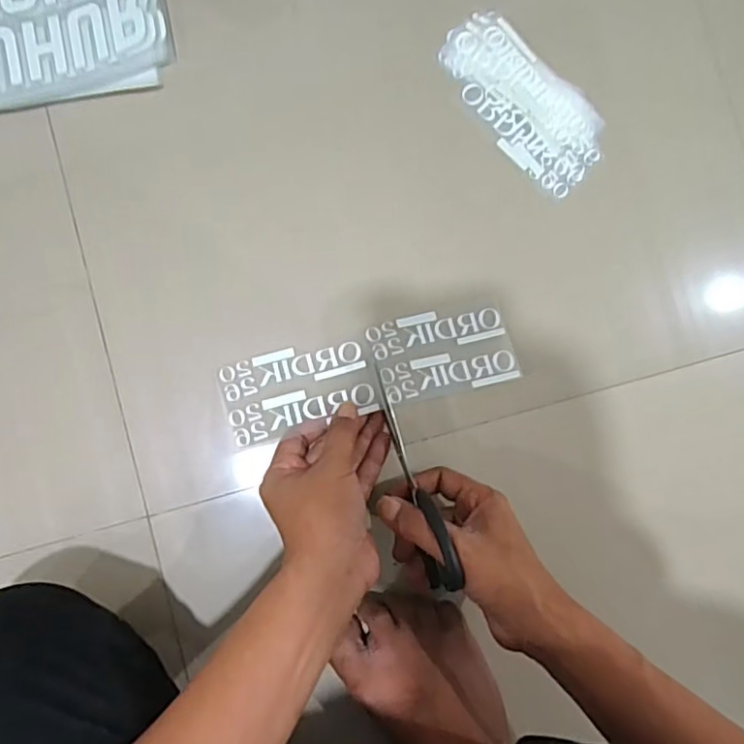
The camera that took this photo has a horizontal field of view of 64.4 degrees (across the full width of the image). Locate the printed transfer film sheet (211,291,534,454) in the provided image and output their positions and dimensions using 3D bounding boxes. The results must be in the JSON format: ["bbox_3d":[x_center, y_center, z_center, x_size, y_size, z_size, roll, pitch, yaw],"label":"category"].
[{"bbox_3d":[0.003,-0.004,0.493,0.249,0.011,0.077,-13,72,-8],"label":"printed transfer film sheet"}]

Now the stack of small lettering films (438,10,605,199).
[{"bbox_3d":[0.135,-0.242,0.527,0.169,0.011,0.085,44,84,-2],"label":"stack of small lettering films"}]

